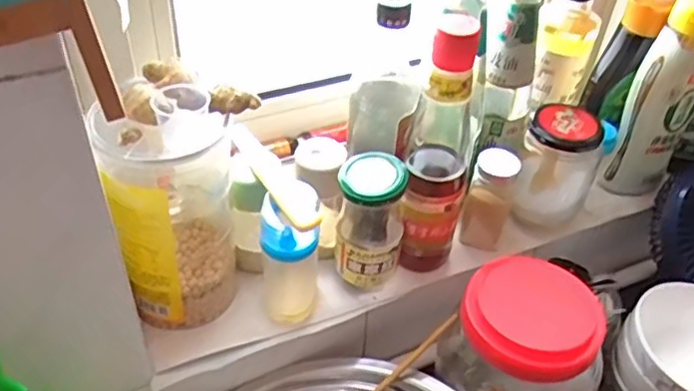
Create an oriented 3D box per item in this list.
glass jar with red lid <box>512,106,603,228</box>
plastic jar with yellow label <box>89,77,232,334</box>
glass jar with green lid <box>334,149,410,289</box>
[{"bbox_3d":[0.215,-0.028,0.678,0.076,0.110,0.069,17,45,16],"label":"glass jar with red lid"},{"bbox_3d":[-0.139,0.002,0.541,0.087,0.214,0.100,-4,43,-6],"label":"plastic jar with yellow label"},{"bbox_3d":[0.021,0.021,0.600,0.059,0.118,0.063,1,43,-1],"label":"glass jar with green lid"}]

